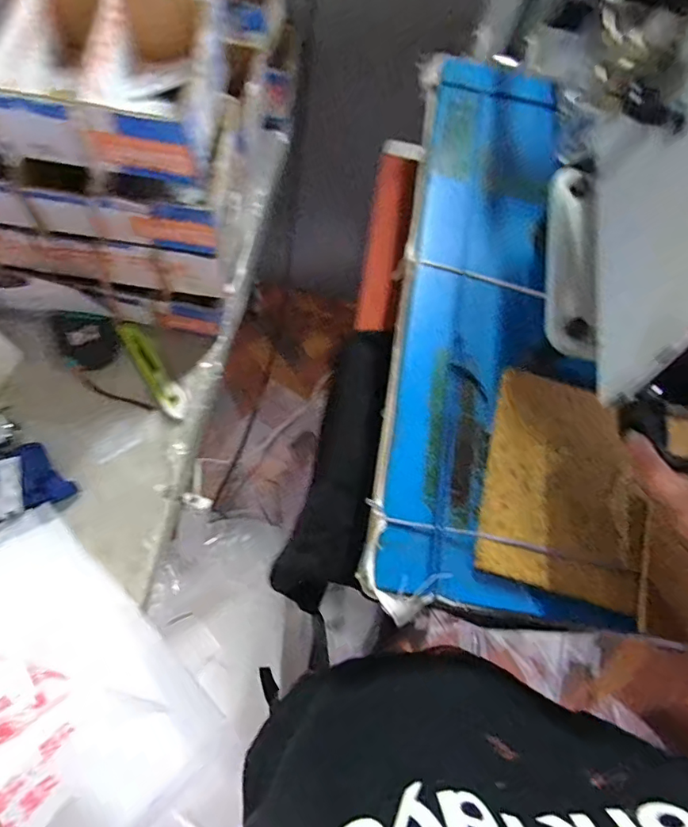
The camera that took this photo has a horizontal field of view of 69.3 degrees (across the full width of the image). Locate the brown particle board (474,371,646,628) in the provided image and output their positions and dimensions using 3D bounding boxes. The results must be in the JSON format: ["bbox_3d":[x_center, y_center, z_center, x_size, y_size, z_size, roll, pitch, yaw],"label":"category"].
[{"bbox_3d":[0.192,0.064,0.431,0.133,0.016,0.184,16,70,-2],"label":"brown particle board"}]

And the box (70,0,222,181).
[{"bbox_3d":[-0.177,-0.311,0.473,0.109,0.084,0.166,3,71,-6],"label":"box"}]

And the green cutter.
[{"bbox_3d":[-0.260,-0.061,0.680,0.033,0.018,0.156,-32,78,-16],"label":"green cutter"}]

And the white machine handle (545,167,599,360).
[{"bbox_3d":[0.196,-0.136,0.425,0.030,0.046,0.181,11,70,-4],"label":"white machine handle"}]

